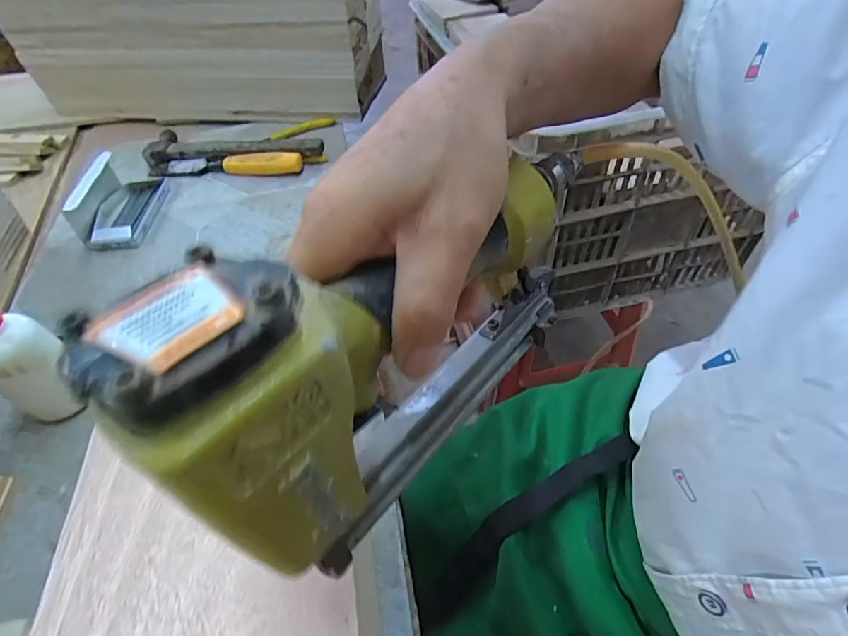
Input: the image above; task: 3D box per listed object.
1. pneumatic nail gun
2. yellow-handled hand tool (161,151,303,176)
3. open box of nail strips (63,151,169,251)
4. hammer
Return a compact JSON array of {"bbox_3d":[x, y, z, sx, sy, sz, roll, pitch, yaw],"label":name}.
[{"bbox_3d":[-0.006,0.009,0.199,0.052,0.151,0.198,25,54,28],"label":"pneumatic nail gun"},{"bbox_3d":[-0.274,-0.219,0.652,0.206,0.026,0.034,1,46,8],"label":"yellow-handled hand tool"},{"bbox_3d":[-0.390,-0.154,0.586,0.073,0.060,0.133,-6,48,-1],"label":"open box of nail strips"},{"bbox_3d":[-0.278,-0.241,0.659,0.268,0.026,0.081,6,49,10],"label":"hammer"}]

